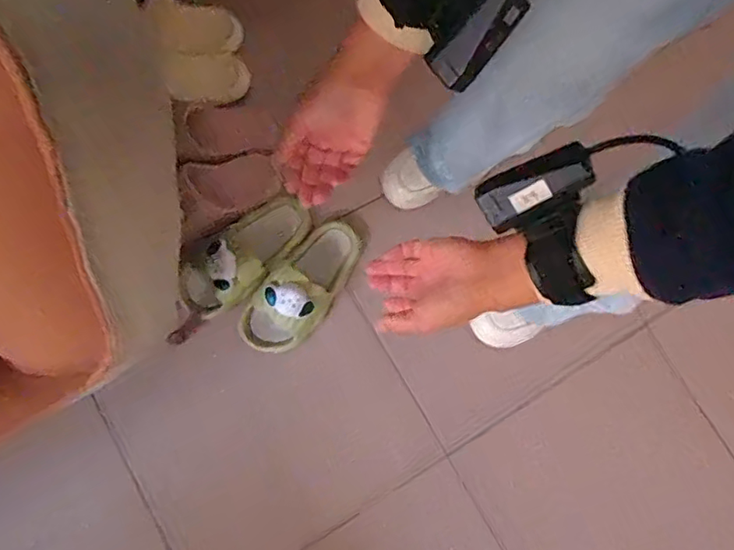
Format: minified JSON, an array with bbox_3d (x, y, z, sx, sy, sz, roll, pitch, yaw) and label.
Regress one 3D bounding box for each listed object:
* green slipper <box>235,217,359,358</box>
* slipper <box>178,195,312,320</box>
[{"bbox_3d":[-0.097,0.009,0.859,0.099,0.082,0.235,28,70,14],"label":"green slipper"},{"bbox_3d":[-0.188,-0.041,0.849,0.091,0.078,0.228,42,74,18],"label":"slipper"}]

